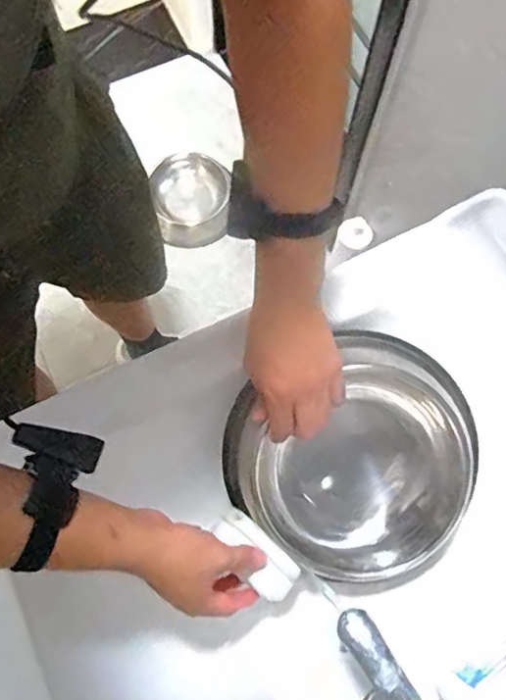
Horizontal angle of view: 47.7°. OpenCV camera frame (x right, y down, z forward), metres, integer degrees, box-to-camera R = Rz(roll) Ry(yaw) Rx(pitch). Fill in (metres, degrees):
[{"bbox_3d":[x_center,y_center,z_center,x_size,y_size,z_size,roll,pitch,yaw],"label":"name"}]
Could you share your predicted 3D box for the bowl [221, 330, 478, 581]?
[{"bbox_3d":[0.106,0.106,0.596,0.254,0.079,0.232,-29,73,-11],"label":"bowl"}]

